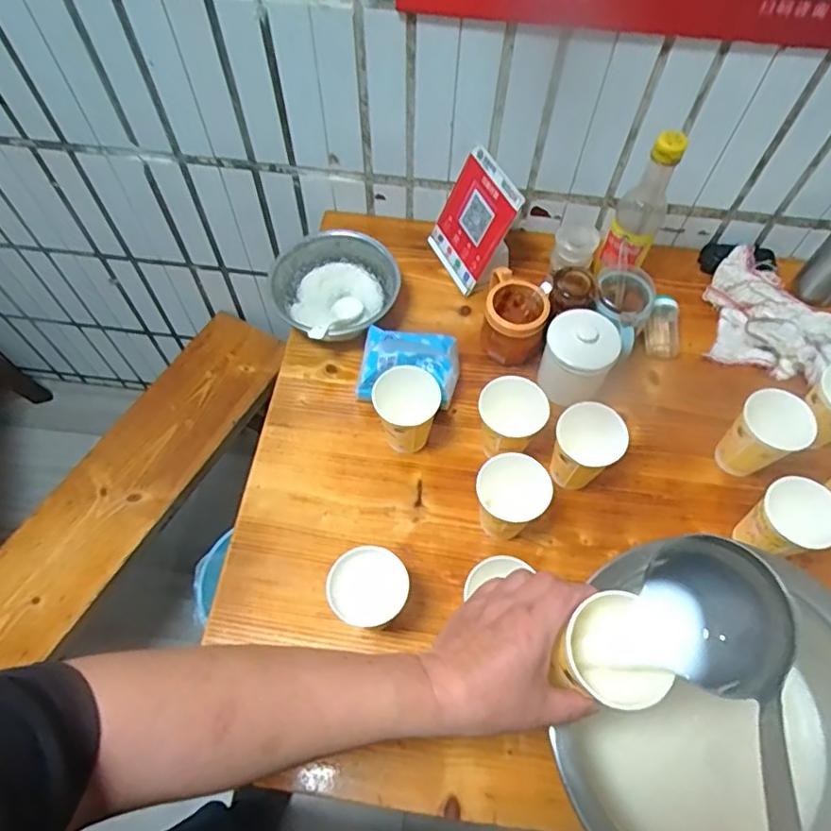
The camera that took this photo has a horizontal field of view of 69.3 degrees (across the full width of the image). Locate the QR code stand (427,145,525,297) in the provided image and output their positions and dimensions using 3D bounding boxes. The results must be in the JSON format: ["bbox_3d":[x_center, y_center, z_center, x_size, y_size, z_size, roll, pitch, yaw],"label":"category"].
[{"bbox_3d":[0.094,-0.276,0.866,0.045,0.166,0.130,-13,62,-35],"label":"QR code stand"}]

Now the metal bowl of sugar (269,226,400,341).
[{"bbox_3d":[-0.116,-0.182,0.858,0.164,0.066,0.173,0,63,-1],"label":"metal bowl of sugar"}]

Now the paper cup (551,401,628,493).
[{"bbox_3d":[0.196,0.042,0.708,0.073,0.106,0.073,0,63,-1],"label":"paper cup"}]

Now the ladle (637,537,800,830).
[{"bbox_3d":[0.147,0.189,0.259,0.063,0.080,0.343,18,33,8],"label":"ladle"}]

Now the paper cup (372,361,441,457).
[{"bbox_3d":[-0.011,-0.001,0.732,0.073,0.113,0.070,0,63,-1],"label":"paper cup"}]

